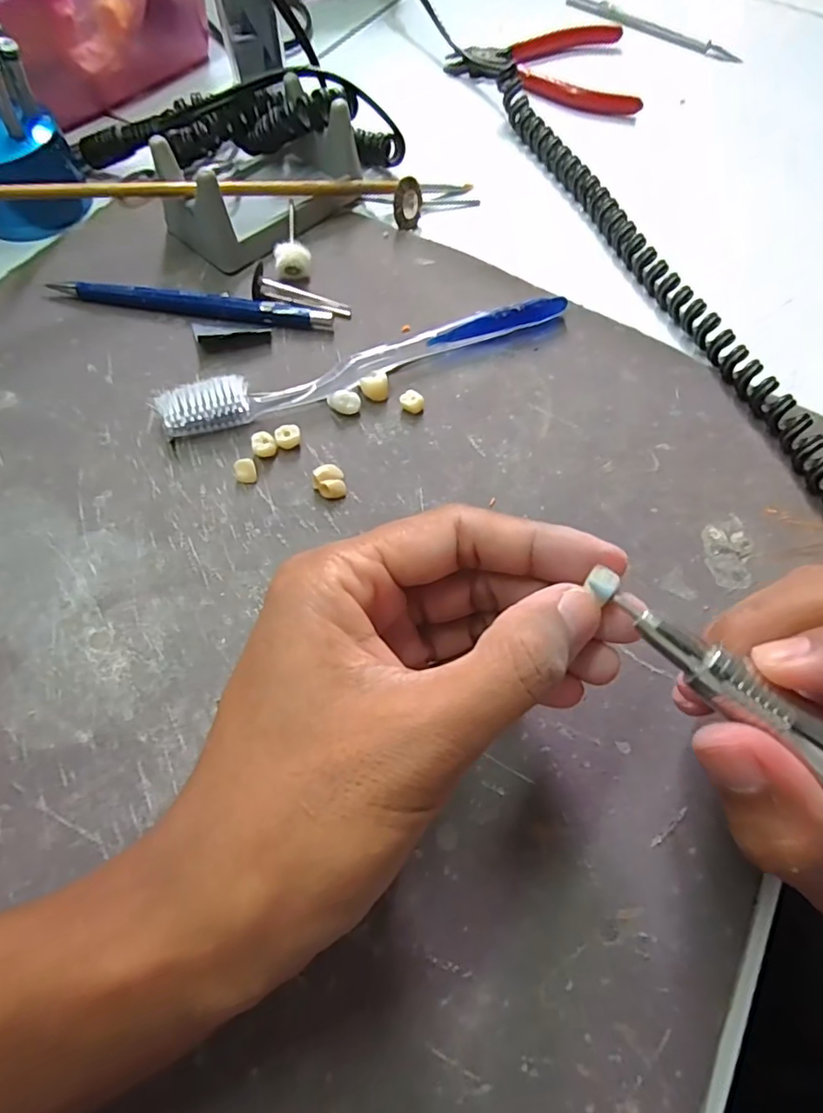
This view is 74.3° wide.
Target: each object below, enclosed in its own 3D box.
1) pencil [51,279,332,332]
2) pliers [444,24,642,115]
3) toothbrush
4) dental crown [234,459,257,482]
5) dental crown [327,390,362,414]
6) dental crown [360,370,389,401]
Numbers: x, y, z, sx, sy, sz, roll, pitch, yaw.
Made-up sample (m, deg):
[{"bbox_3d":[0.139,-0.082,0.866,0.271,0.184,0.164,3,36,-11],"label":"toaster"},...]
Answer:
[{"bbox_3d":[-0.104,-0.119,0.257,0.132,0.007,0.012,8,65,2],"label":"pencil"},{"bbox_3d":[0.085,-0.331,0.364,0.119,0.013,0.098,2,65,-1],"label":"pliers"},{"bbox_3d":[-0.015,-0.086,0.241,0.186,0.013,0.018,-18,66,-10],"label":"toothbrush"},{"bbox_3d":[-0.067,-0.035,0.219,0.008,0.006,0.010,-19,67,-10],"label":"dental crown"},{"bbox_3d":[-0.029,-0.065,0.233,0.014,0.008,0.008,-5,65,-4],"label":"dental crown"},{"bbox_3d":[-0.016,-0.074,0.238,0.012,0.009,0.009,-5,65,-4],"label":"dental crown"}]

